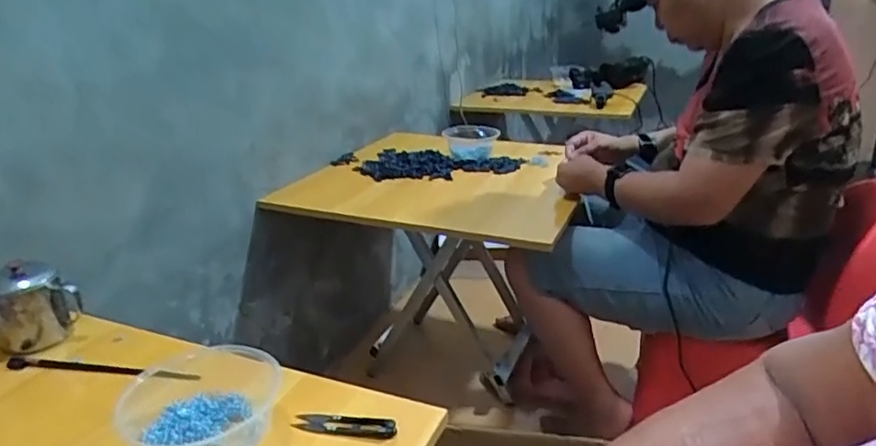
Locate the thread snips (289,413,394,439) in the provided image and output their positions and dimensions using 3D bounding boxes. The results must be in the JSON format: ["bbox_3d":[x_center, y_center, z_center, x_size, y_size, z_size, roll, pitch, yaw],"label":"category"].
[{"bbox_3d":[-0.089,0.193,0.577,0.101,0.012,0.022,3,22,12],"label":"thread snips"}]

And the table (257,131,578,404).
[{"bbox_3d":[0.002,0.134,1.362,0.569,0.534,0.578,4,22,14],"label":"table"}]

